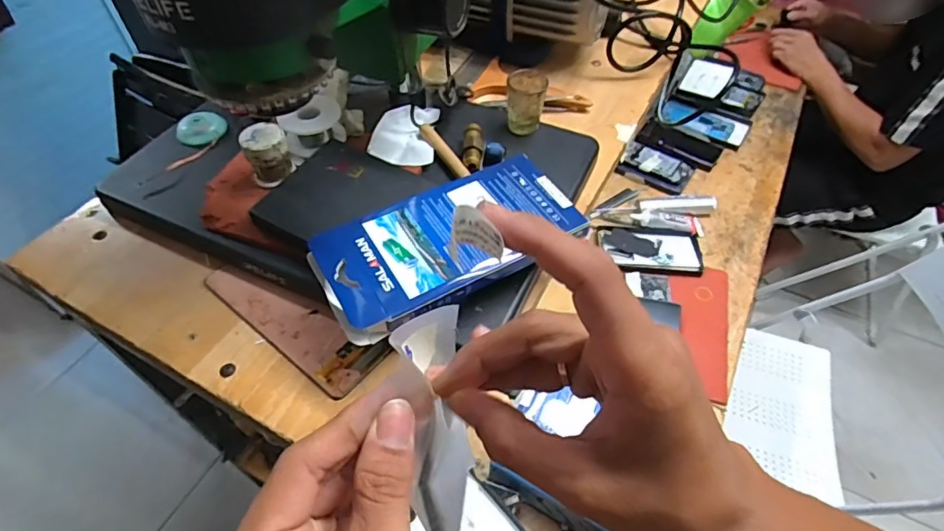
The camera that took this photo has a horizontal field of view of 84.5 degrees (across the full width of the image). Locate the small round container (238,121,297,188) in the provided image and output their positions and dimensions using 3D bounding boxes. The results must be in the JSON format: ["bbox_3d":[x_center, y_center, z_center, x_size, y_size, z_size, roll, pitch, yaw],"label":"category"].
[{"bbox_3d":[-0.168,-0.091,0.430,0.034,0.041,0.038,-20,54,-15],"label":"small round container"}]

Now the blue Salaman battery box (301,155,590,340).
[{"bbox_3d":[-0.015,-0.021,0.364,0.185,0.015,0.092,-24,55,-18],"label":"blue Salaman battery box"}]

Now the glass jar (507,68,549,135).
[{"bbox_3d":[0.050,-0.152,0.485,0.035,0.050,0.034,0,52,0],"label":"glass jar"}]

